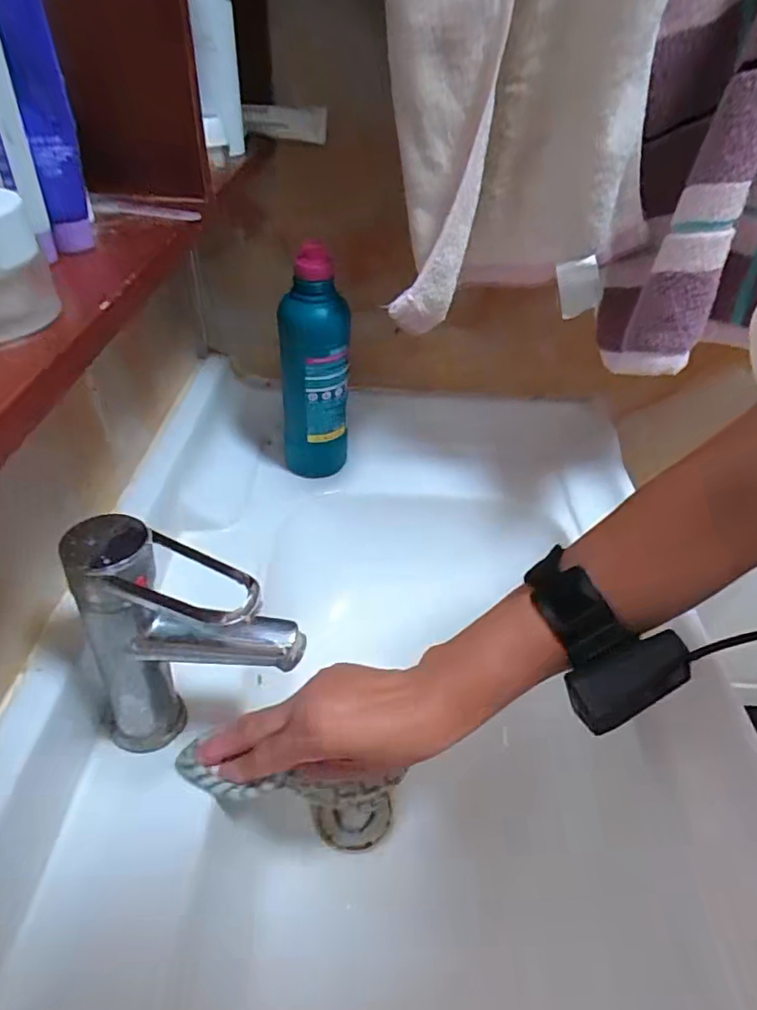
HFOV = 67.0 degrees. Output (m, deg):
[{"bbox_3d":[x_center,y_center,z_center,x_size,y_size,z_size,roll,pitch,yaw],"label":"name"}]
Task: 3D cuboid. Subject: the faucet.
[{"bbox_3d":[-0.107,0.092,0.337,0.119,0.172,0.048,10,41,7],"label":"faucet"}]

